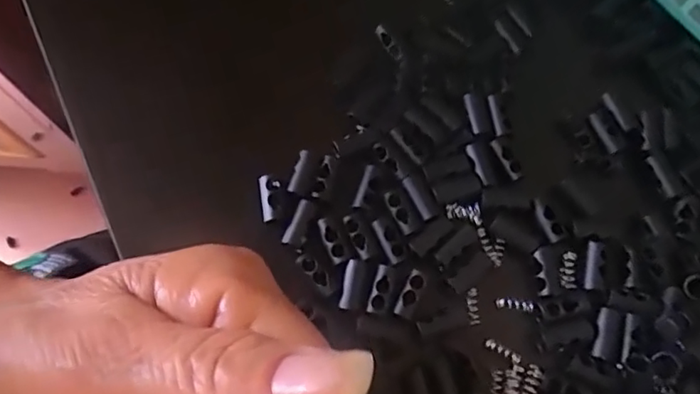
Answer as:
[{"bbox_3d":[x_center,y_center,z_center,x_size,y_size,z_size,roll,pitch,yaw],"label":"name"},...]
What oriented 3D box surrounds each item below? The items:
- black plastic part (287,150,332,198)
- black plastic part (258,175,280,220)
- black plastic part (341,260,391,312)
[{"bbox_3d":[-0.014,-0.009,0.213,0.013,0.004,0.017,16,73,3],"label":"black plastic part"},{"bbox_3d":[-0.030,0.001,0.210,0.007,0.004,0.016,-5,73,-3],"label":"black plastic part"},{"bbox_3d":[0.005,0.031,0.202,0.016,0.004,0.017,10,72,1],"label":"black plastic part"}]

